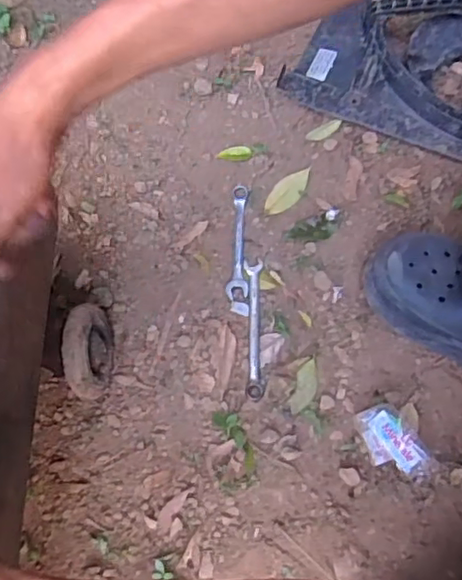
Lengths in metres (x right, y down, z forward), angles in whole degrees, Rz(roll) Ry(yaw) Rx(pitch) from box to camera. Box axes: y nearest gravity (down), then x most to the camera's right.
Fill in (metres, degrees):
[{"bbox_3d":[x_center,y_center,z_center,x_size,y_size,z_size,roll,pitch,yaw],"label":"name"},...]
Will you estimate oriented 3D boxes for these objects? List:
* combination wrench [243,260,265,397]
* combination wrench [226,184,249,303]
[{"bbox_3d":[0.026,0.040,0.675,0.020,0.006,0.165,1,67,-1],"label":"combination wrench"},{"bbox_3d":[0.008,-0.058,0.713,0.024,0.011,0.144,1,67,-1],"label":"combination wrench"}]

